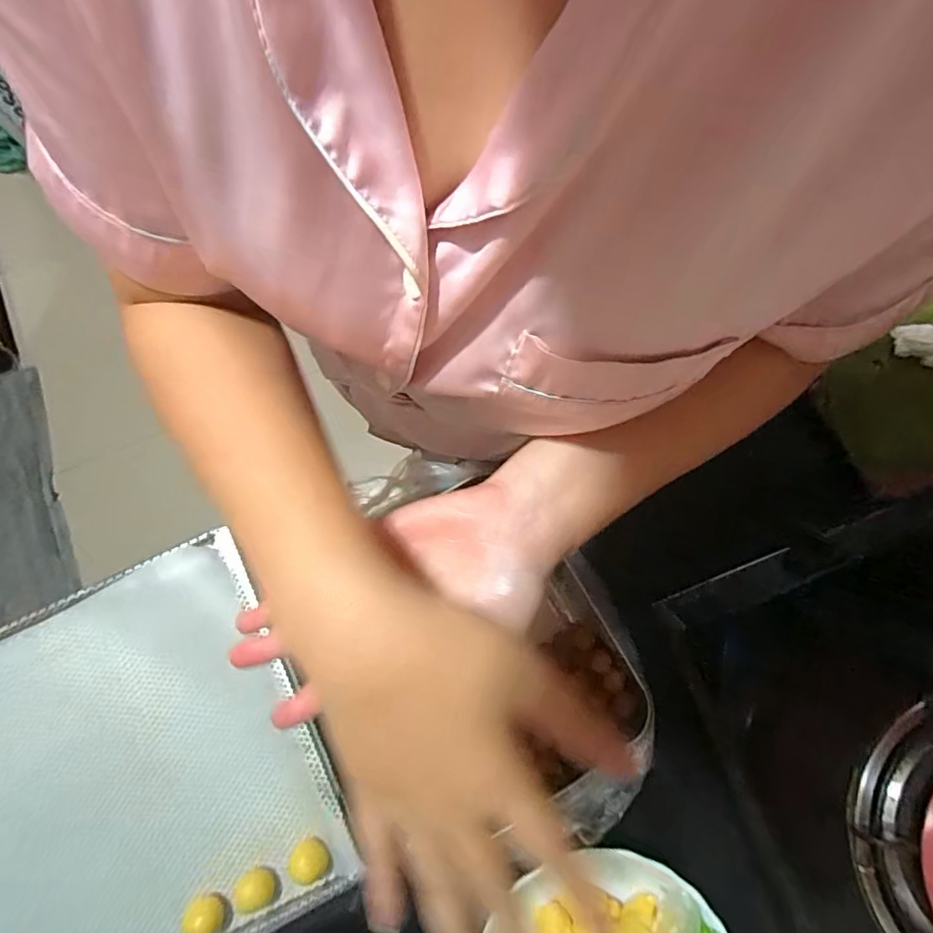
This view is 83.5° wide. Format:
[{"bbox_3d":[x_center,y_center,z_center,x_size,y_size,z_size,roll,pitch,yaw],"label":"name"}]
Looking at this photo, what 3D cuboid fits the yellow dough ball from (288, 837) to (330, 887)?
[{"bbox_3d":[-0.125,0.313,0.413,0.029,0.018,0.026,37,81,8],"label":"yellow dough ball"}]

